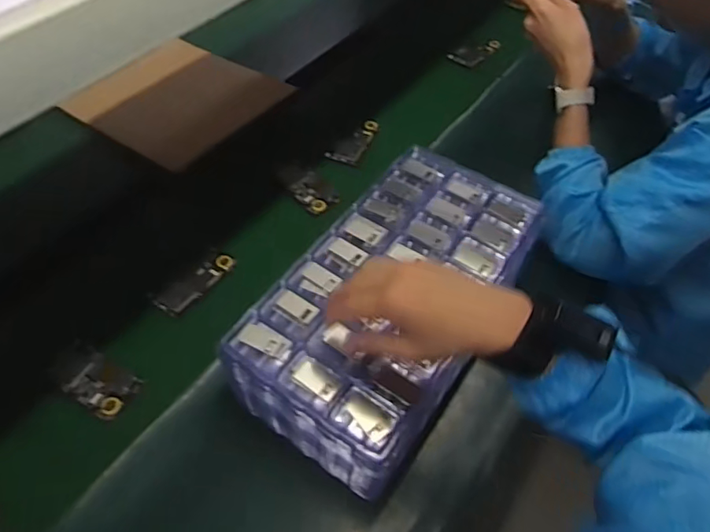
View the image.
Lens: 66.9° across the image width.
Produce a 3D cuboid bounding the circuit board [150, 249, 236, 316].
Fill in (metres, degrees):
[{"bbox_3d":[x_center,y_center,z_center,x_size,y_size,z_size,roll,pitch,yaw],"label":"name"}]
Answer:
[{"bbox_3d":[-0.227,0.021,0.767,0.043,0.009,0.123,35,58,21],"label":"circuit board"}]

